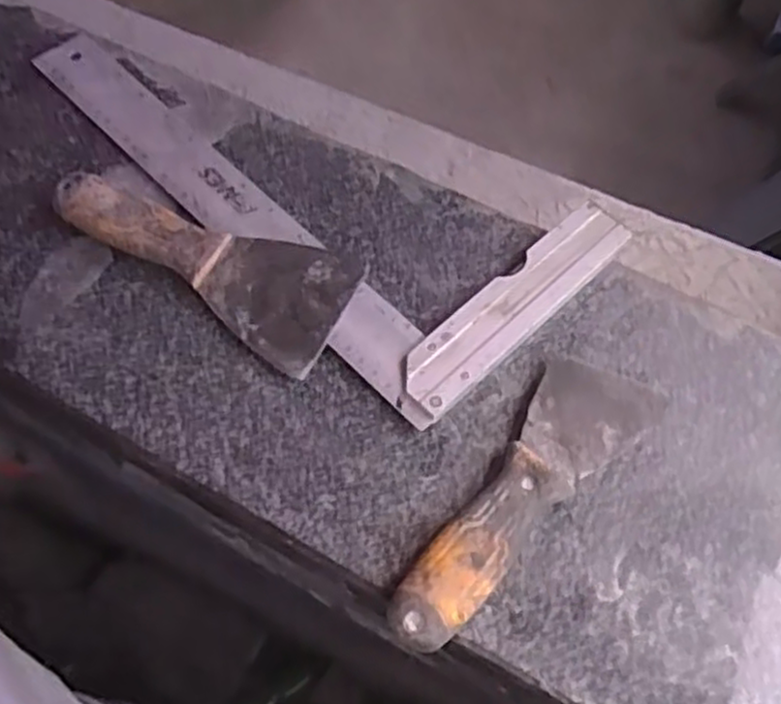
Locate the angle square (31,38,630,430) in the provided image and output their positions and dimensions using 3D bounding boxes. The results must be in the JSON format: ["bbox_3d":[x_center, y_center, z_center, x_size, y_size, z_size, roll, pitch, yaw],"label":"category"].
[{"bbox_3d":[-0.055,-0.124,0.449,0.345,0.012,0.154,42,70,18],"label":"angle square"}]

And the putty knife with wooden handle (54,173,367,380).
[{"bbox_3d":[-0.101,-0.056,0.420,0.172,0.017,0.067,28,65,14],"label":"putty knife with wooden handle"}]

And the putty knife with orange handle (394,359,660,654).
[{"bbox_3d":[0.061,0.065,0.361,0.051,0.024,0.168,38,68,18],"label":"putty knife with orange handle"}]

